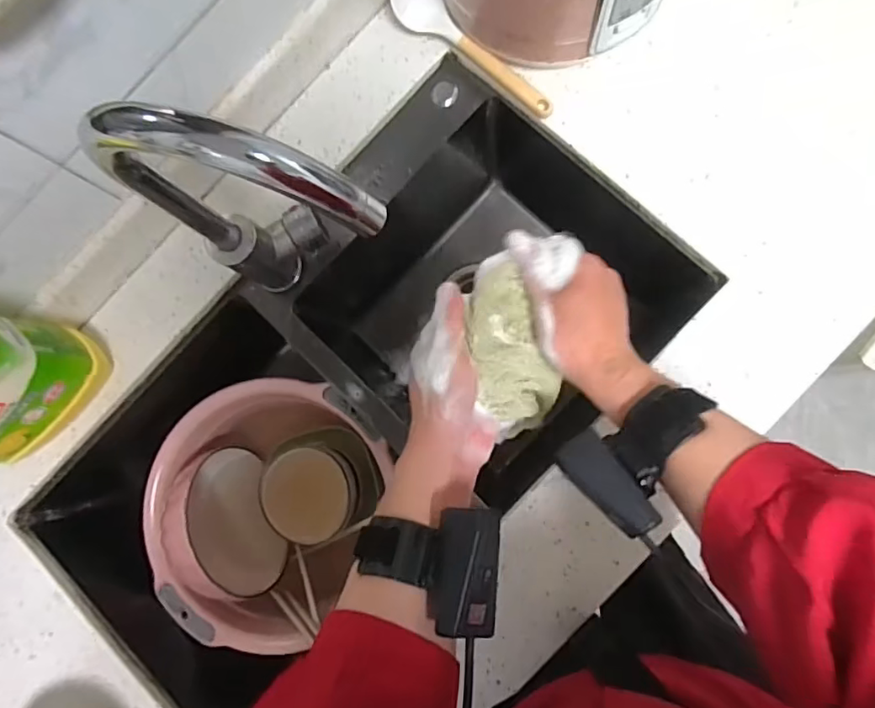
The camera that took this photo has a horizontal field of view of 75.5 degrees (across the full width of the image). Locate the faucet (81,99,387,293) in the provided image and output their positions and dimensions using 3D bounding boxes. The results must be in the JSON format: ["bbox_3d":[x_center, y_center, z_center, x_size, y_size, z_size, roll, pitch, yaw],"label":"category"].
[{"bbox_3d":[-0.109,-0.084,0.429,0.177,0.302,0.056,21,87,8],"label":"faucet"}]

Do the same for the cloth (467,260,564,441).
[{"bbox_3d":[0.054,-0.005,0.411,0.055,0.034,0.124,-12,89,5],"label":"cloth"}]

